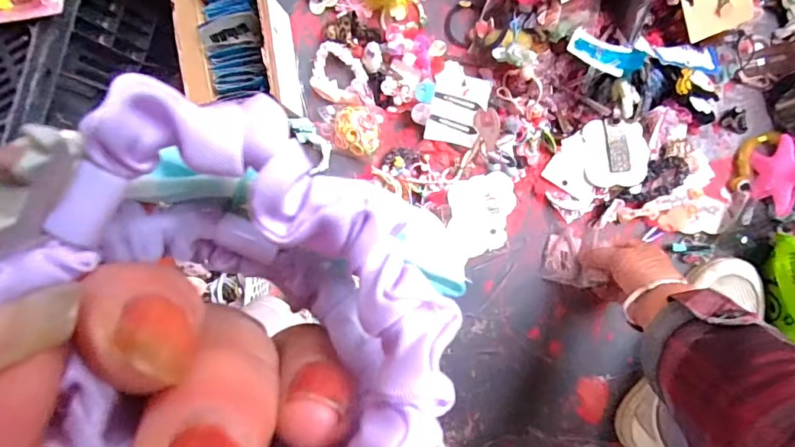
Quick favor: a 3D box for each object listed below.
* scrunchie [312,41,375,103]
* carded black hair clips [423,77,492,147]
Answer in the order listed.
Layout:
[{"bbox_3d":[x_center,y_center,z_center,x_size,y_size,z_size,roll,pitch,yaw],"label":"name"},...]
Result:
[{"bbox_3d":[-0.068,-0.170,0.569,0.058,0.022,0.089,-43,87,6],"label":"scrunchie"},{"bbox_3d":[0.070,-0.132,0.557,0.063,0.011,0.077,13,112,3],"label":"carded black hair clips"}]

